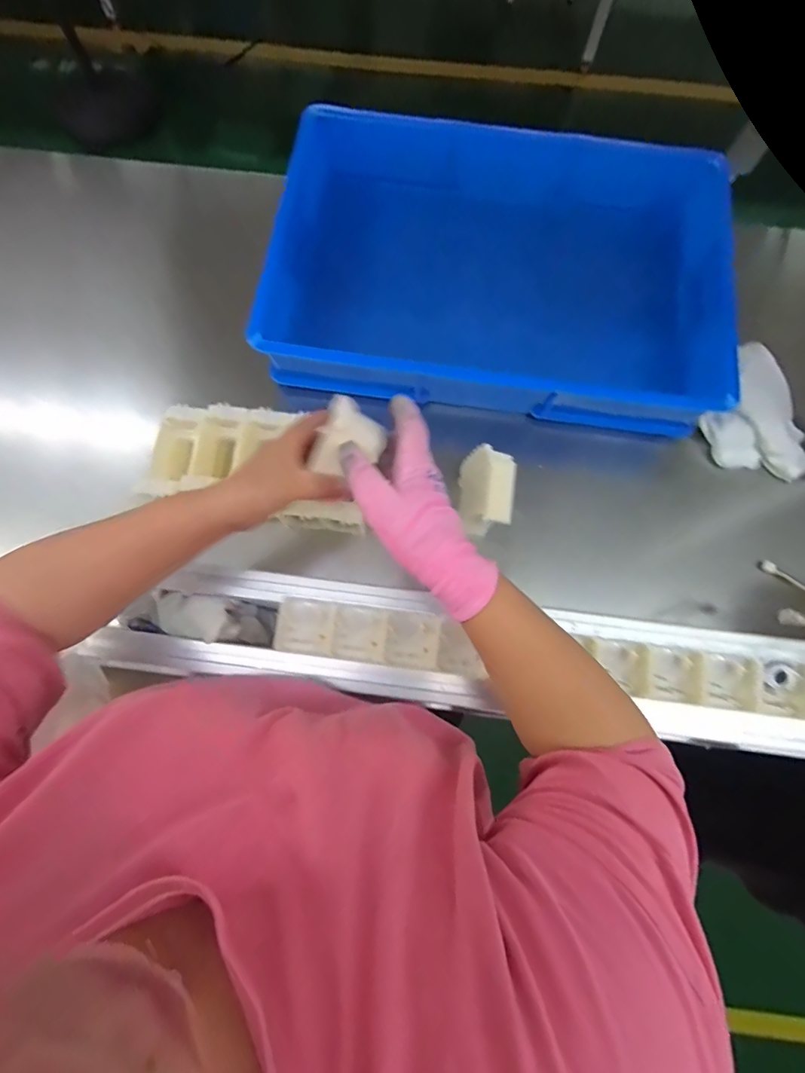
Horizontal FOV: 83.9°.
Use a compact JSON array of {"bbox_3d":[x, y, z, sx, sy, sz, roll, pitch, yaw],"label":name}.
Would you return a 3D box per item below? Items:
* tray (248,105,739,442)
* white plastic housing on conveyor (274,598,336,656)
[{"bbox_3d":[0.137,-0.374,0.629,0.615,0.121,0.396,7,76,1],"label":"tray"},{"bbox_3d":[-0.093,0.087,0.432,0.053,0.010,0.049,8,76,1],"label":"white plastic housing on conveyor"}]

